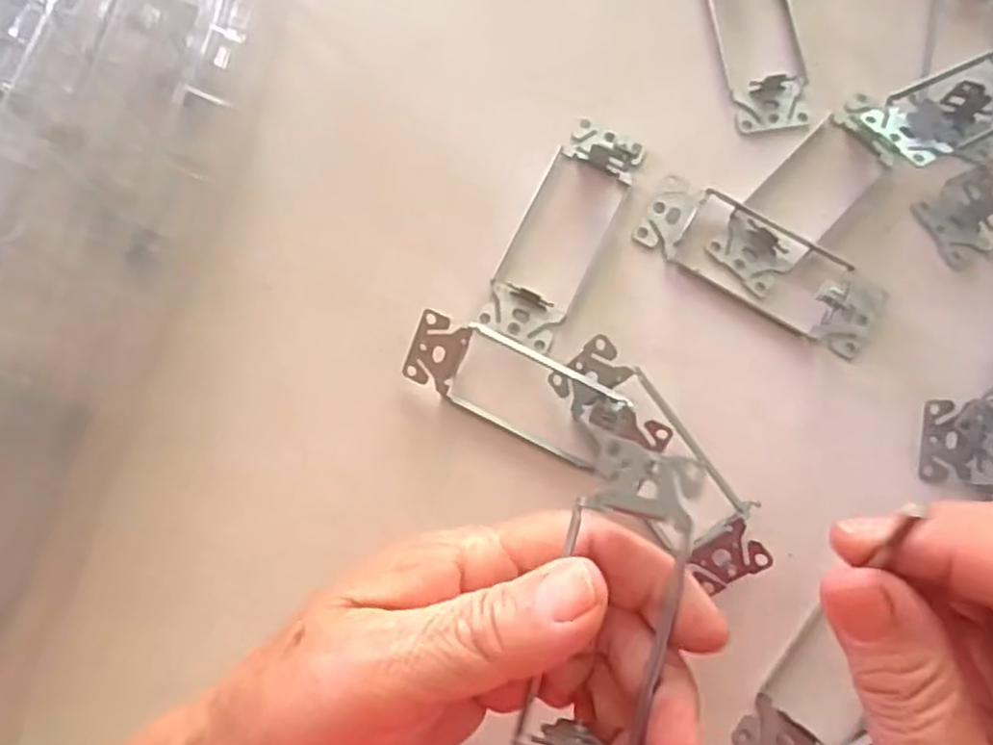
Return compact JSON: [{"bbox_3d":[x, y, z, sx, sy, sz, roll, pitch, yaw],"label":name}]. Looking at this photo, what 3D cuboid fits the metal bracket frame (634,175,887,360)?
[{"bbox_3d":[0.113,-0.048,0.322,0.107,0.017,0.037,30,81,5],"label":"metal bracket frame"}]

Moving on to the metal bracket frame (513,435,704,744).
[{"bbox_3d":[0.033,0.074,0.221,0.034,0.015,0.108,17,75,3],"label":"metal bracket frame"}]

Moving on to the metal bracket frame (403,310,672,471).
[{"bbox_3d":[0.016,0.009,0.311,0.106,0.018,0.035,27,119,5],"label":"metal bracket frame"}]

